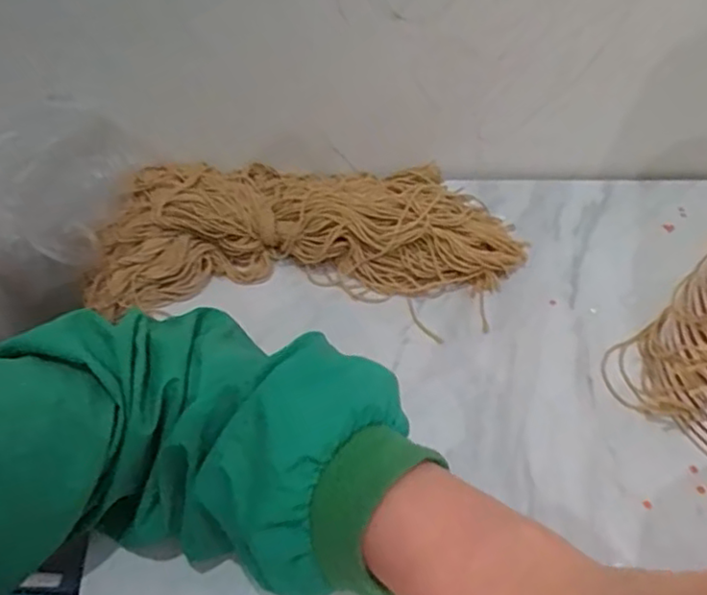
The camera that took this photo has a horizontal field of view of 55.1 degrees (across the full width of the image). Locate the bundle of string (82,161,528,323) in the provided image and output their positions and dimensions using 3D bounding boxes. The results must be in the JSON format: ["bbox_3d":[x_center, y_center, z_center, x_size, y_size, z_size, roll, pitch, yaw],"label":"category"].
[{"bbox_3d":[-0.036,-0.067,0.520,0.315,0.050,0.146,-2,47,-6],"label":"bundle of string"}]

